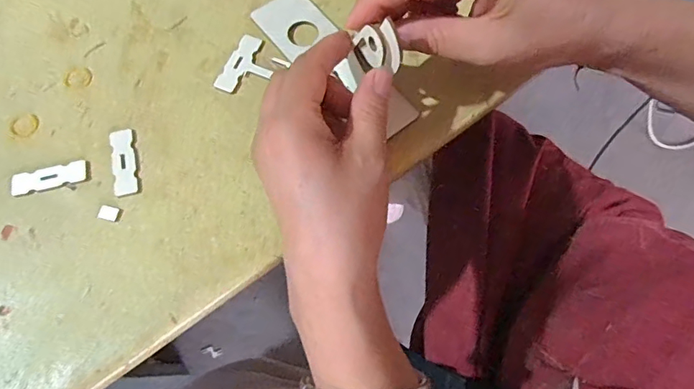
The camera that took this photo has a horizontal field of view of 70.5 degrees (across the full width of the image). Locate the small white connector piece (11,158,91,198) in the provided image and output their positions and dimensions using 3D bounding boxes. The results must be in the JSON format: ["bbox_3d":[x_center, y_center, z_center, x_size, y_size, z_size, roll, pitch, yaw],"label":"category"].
[{"bbox_3d":[-0.201,-0.012,0.332,0.050,0.004,0.017,-14,70,-4],"label":"small white connector piece"}]

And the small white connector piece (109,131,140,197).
[{"bbox_3d":[-0.152,-0.023,0.335,0.016,0.004,0.049,-14,70,-4],"label":"small white connector piece"}]

